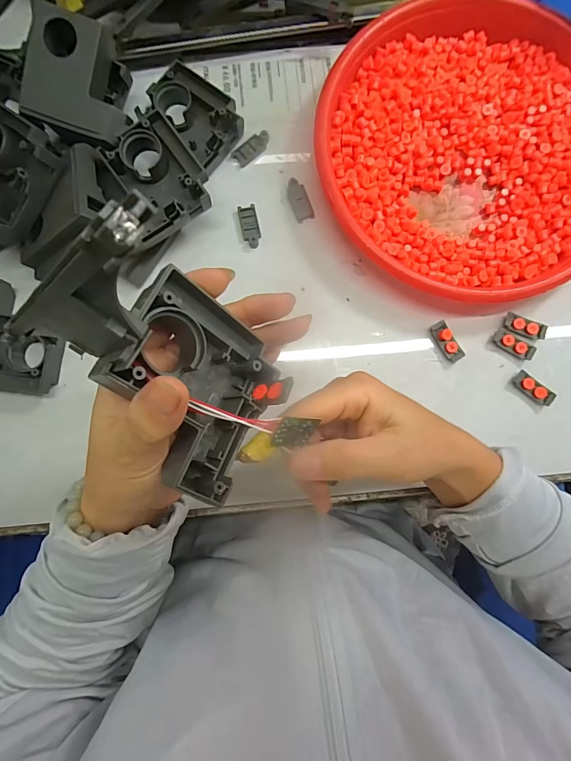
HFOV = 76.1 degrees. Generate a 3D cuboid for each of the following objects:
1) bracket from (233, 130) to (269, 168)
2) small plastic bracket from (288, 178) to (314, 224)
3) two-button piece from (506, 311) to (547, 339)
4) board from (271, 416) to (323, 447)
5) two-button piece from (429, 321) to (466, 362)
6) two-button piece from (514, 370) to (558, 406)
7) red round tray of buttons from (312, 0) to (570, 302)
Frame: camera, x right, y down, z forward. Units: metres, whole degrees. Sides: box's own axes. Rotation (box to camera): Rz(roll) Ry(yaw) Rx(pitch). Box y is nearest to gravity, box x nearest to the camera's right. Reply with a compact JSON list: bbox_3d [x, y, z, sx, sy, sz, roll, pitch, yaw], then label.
[{"bbox_3d":[-0.028,-0.200,0.313,0.036,0.005,0.016,-38,88,-4],"label":"bracket"},{"bbox_3d":[0.012,-0.153,0.311,0.016,0.004,0.034,-23,99,-3],"label":"small plastic bracket"},{"bbox_3d":[0.202,-0.045,0.304,0.037,0.004,0.015,19,86,0],"label":"two-button piece"},{"bbox_3d":[0.005,0.027,0.184,0.004,0.027,0.015,41,110,41],"label":"board"},{"bbox_3d":[0.134,-0.032,0.301,0.014,0.006,0.035,-32,88,-3],"label":"two-button piece"},{"bbox_3d":[0.205,0.007,0.301,0.035,0.010,0.013,41,86,1],"label":"two-button piece"},{"bbox_3d":[0.156,-0.191,0.304,0.245,0.030,0.247,0,86,-2],"label":"red round tray of buttons"}]

